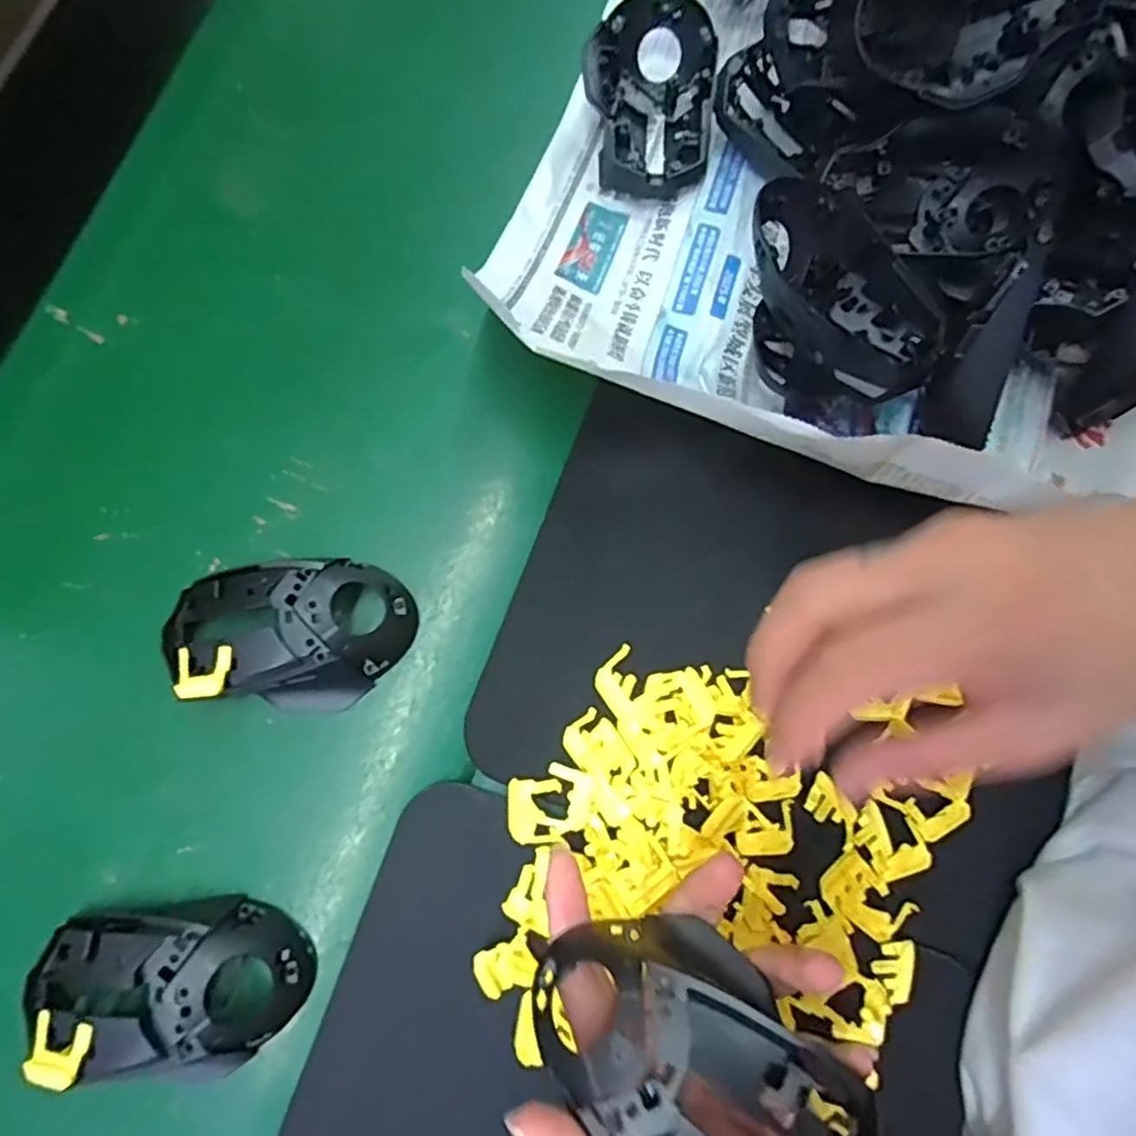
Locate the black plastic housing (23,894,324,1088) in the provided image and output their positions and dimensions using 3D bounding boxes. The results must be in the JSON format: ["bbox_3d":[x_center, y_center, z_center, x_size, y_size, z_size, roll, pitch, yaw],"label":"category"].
[{"bbox_3d":[-0.177,0.182,0.293,0.115,0.031,0.063,2,77,-1],"label":"black plastic housing"}]

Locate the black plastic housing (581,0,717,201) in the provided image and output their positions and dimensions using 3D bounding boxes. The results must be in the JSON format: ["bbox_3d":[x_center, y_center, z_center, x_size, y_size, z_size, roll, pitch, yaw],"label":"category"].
[{"bbox_3d":[0.046,-0.272,0.386,0.072,0.033,0.110,4,77,-1],"label":"black plastic housing"}]

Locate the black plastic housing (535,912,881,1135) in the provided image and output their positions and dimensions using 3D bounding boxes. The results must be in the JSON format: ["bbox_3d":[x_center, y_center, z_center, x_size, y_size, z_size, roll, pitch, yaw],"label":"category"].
[{"bbox_3d":[0.046,0.165,0.220,0.064,0.047,0.104,-42,81,-9],"label":"black plastic housing"}]

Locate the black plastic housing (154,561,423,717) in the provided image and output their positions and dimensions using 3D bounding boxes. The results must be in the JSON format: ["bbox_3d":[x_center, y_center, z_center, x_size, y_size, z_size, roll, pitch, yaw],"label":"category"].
[{"bbox_3d":[-0.136,0.033,0.324,0.115,0.030,0.071,-9,78,-4],"label":"black plastic housing"}]

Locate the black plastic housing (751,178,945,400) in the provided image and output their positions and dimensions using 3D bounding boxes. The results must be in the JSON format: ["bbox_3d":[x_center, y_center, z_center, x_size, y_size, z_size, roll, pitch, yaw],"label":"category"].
[{"bbox_3d":[0.133,-0.130,0.336,0.077,0.063,0.106,-30,80,-8],"label":"black plastic housing"}]

